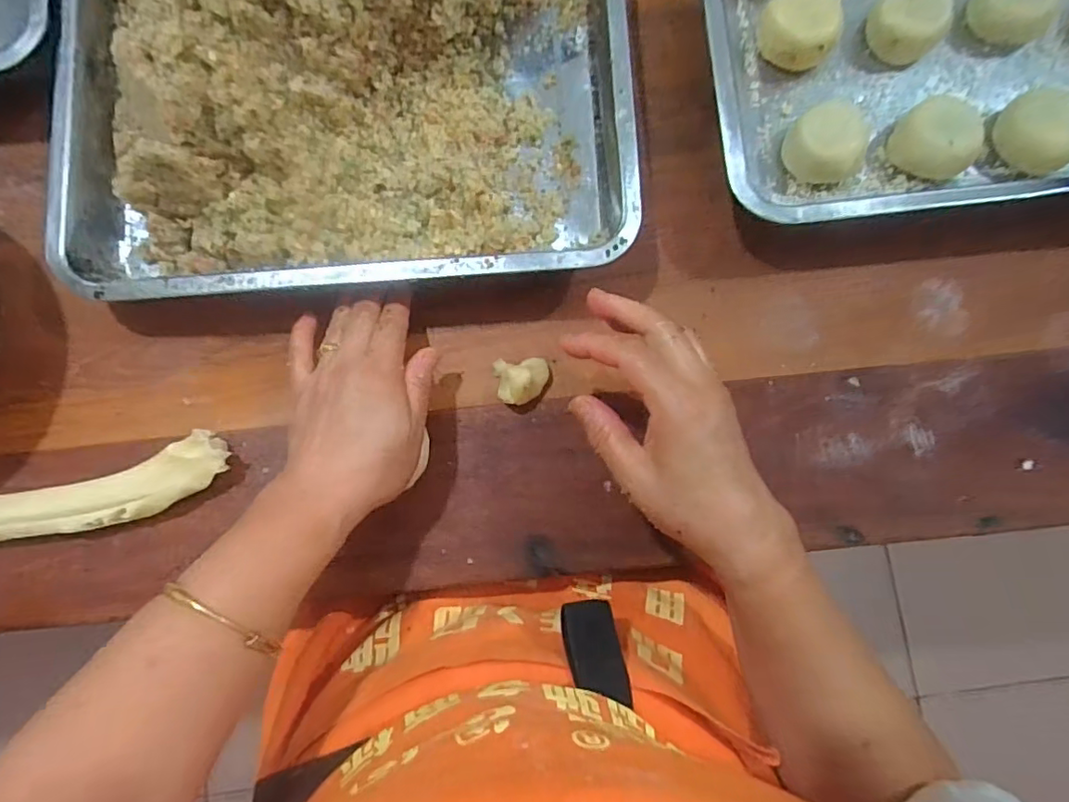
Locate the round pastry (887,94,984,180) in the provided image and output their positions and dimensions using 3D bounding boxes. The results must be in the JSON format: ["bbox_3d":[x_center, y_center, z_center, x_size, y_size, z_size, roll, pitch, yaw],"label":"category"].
[{"bbox_3d":[0.280,-0.182,0.405,0.050,0.031,0.053,0,82,0],"label":"round pastry"}]

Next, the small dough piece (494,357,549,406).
[{"bbox_3d":[-0.010,-0.013,0.400,0.037,0.025,0.032,2,82,1],"label":"small dough piece"}]

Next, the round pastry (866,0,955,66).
[{"bbox_3d":[0.266,-0.270,0.415,0.049,0.030,0.049,0,82,0],"label":"round pastry"}]

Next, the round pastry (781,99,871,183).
[{"bbox_3d":[0.202,-0.177,0.407,0.048,0.033,0.051,0,82,0],"label":"round pastry"}]

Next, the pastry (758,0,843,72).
[{"bbox_3d":[0.190,-0.269,0.419,0.053,0.030,0.049,0,82,0],"label":"pastry"}]

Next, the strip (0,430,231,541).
[{"bbox_3d":[-0.341,0.071,0.392,0.271,0.036,0.046,-12,82,-1],"label":"strip"}]

